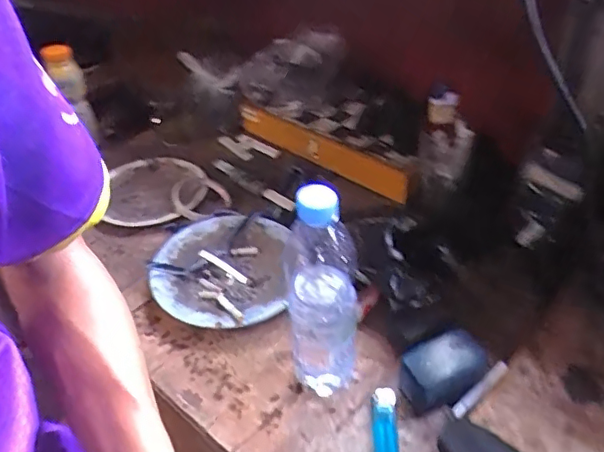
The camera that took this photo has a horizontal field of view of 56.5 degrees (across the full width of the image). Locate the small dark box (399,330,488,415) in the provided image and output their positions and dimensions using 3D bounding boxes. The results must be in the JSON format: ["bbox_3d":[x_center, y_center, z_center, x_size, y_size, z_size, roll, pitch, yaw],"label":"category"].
[{"bbox_3d":[0.145,0.145,0.569,0.090,0.045,0.060,-19,44,-17],"label":"small dark box"}]

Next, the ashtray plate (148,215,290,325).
[{"bbox_3d":[-0.104,0.056,0.712,0.164,0.027,0.189,-3,41,0],"label":"ashtray plate"}]

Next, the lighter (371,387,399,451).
[{"bbox_3d":[0.082,0.200,0.550,0.024,0.013,0.081,-1,55,3],"label":"lighter"}]

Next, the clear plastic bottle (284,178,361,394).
[{"bbox_3d":[0.018,0.073,0.535,0.070,0.229,0.071,-2,41,1],"label":"clear plastic bottle"}]

